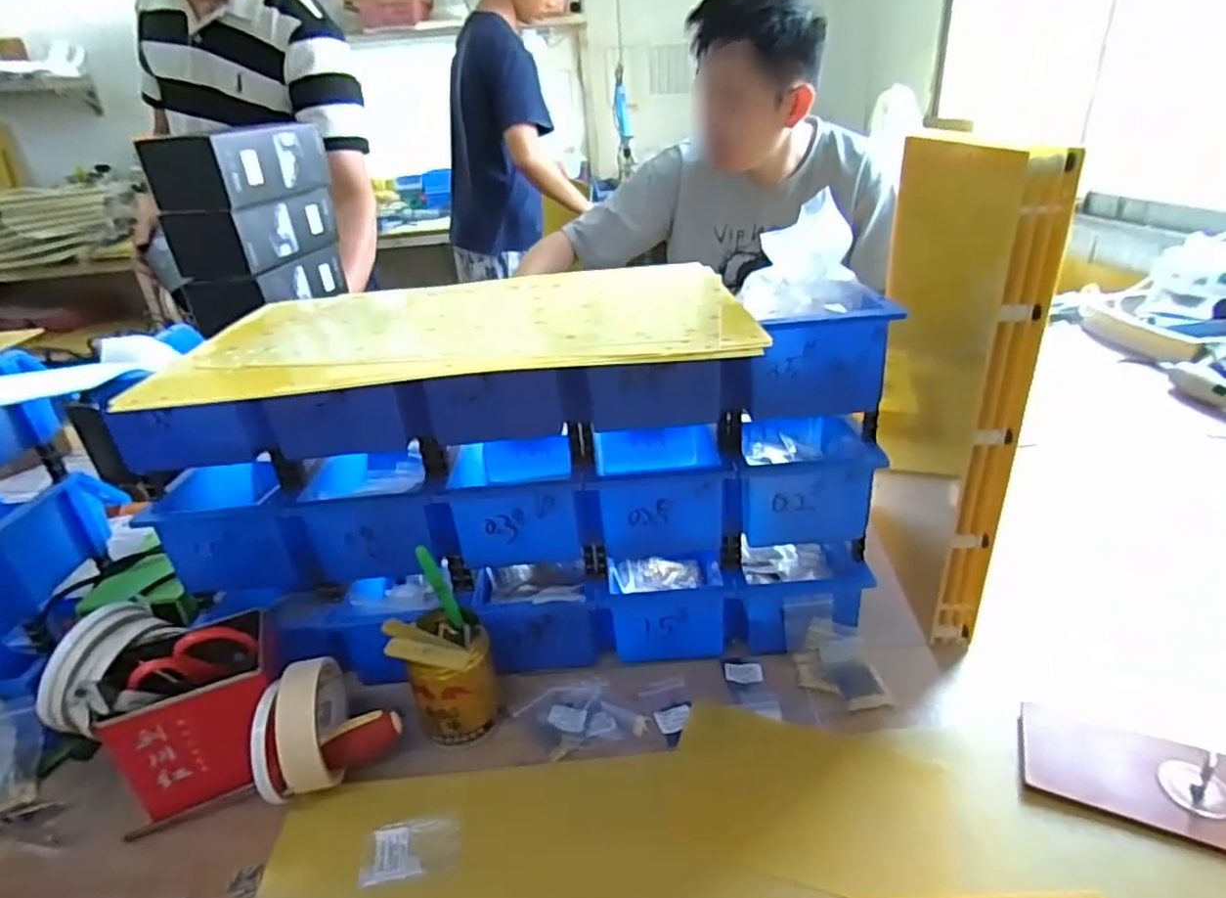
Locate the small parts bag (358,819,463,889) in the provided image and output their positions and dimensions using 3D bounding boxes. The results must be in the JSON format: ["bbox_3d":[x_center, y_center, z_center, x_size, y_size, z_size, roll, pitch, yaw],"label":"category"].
[{"bbox_3d":[-0.132,0.263,0.444,0.060,0.004,0.037,-7,27,-6],"label":"small parts bag"}]

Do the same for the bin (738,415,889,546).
[{"bbox_3d":[0.157,0.007,0.590,0.105,0.074,0.169,-1,27,5],"label":"bin"}]

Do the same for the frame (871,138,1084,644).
[{"bbox_3d":[0.273,-0.056,0.585,0.030,0.381,0.214,-4,27,0],"label":"frame"}]

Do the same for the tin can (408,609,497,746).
[{"bbox_3d":[-0.125,0.178,0.531,0.062,0.079,0.076,-11,28,-13],"label":"tin can"}]

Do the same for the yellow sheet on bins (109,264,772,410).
[{"bbox_3d":[-0.102,-0.097,0.500,0.379,0.012,0.230,-4,27,-1],"label":"yellow sheet on bins"}]

